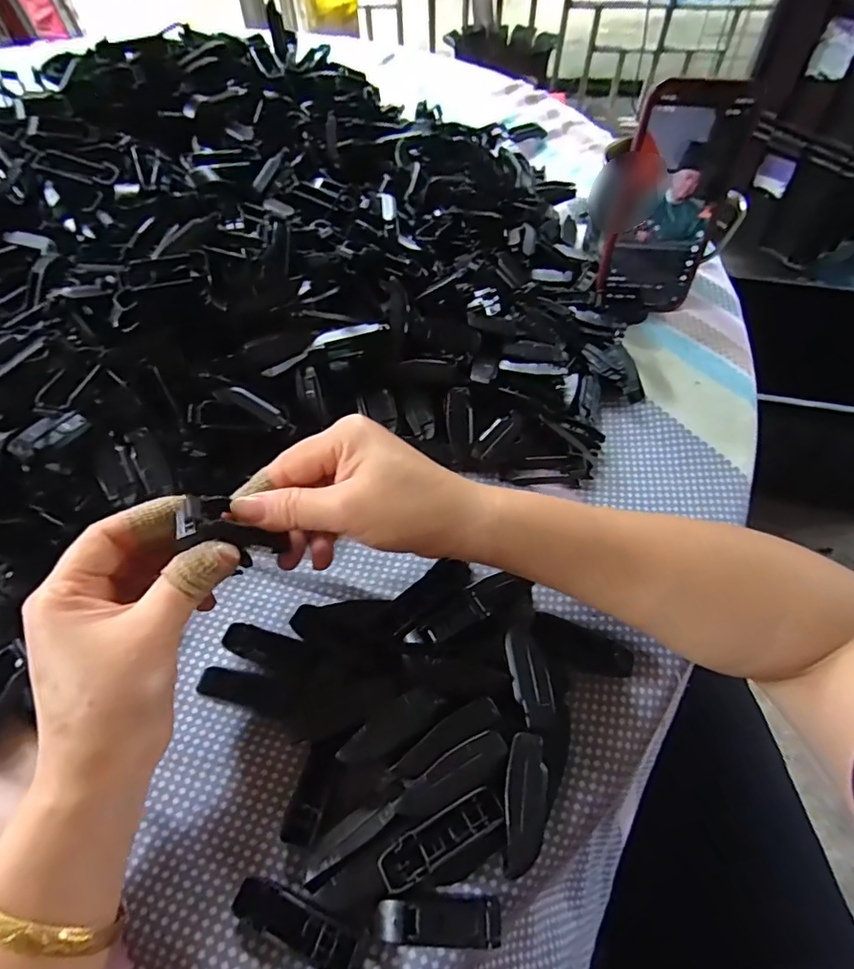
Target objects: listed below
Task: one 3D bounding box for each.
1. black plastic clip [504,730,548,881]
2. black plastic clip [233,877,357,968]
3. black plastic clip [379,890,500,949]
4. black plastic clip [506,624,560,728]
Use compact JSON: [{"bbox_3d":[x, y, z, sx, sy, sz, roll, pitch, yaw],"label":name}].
[{"bbox_3d":[0.043,0.138,0.233,0.017,0.004,0.054,10,58,7],"label":"black plastic clip"},{"bbox_3d":[-0.055,0.186,0.228,0.055,0.008,0.018,20,60,13],"label":"black plastic clip"},{"bbox_3d":[0.005,0.188,0.232,0.052,0.015,0.017,1,58,1],"label":"black plastic clip"},{"bbox_3d":[0.051,0.092,0.263,0.020,0.004,0.048,-10,58,-5],"label":"black plastic clip"}]

